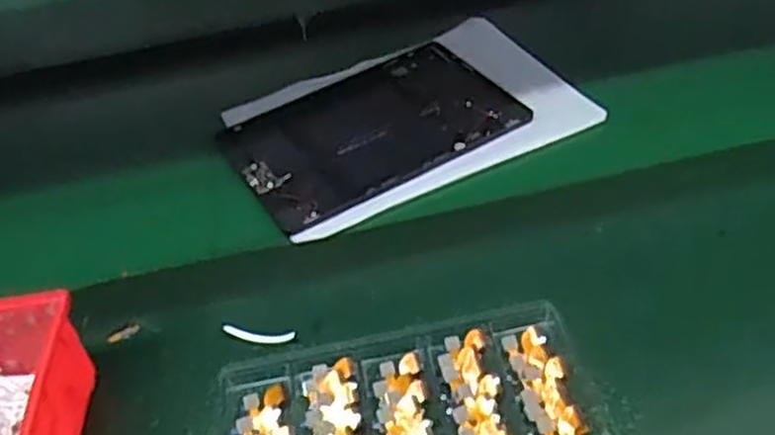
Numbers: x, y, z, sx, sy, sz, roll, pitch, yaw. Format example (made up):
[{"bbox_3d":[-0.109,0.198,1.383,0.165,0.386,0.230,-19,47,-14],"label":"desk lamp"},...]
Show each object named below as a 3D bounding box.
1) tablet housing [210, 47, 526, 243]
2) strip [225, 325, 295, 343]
[{"bbox_3d":[-0.015,-0.080,0.660,0.234,0.008,0.175,-26,45,-20],"label":"tablet housing"},{"bbox_3d":[-0.084,0.076,0.494,0.046,0.006,0.008,5,43,13],"label":"strip"}]

